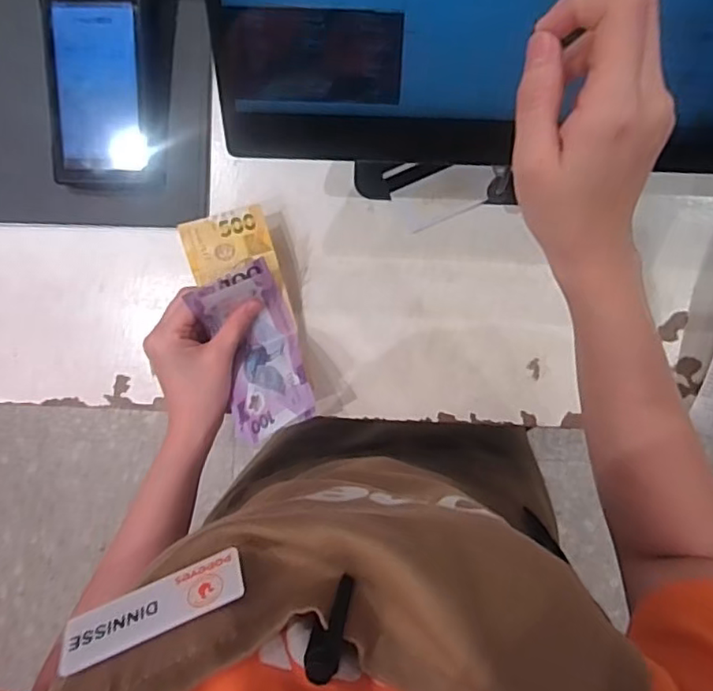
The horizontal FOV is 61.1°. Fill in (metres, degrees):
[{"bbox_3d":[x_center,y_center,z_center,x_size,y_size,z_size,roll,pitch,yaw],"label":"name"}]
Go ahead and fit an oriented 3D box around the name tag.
[{"bbox_3d":[-0.080,0.104,0.241,0.071,0.023,0.004,-22,130,-8],"label":"name tag"}]

